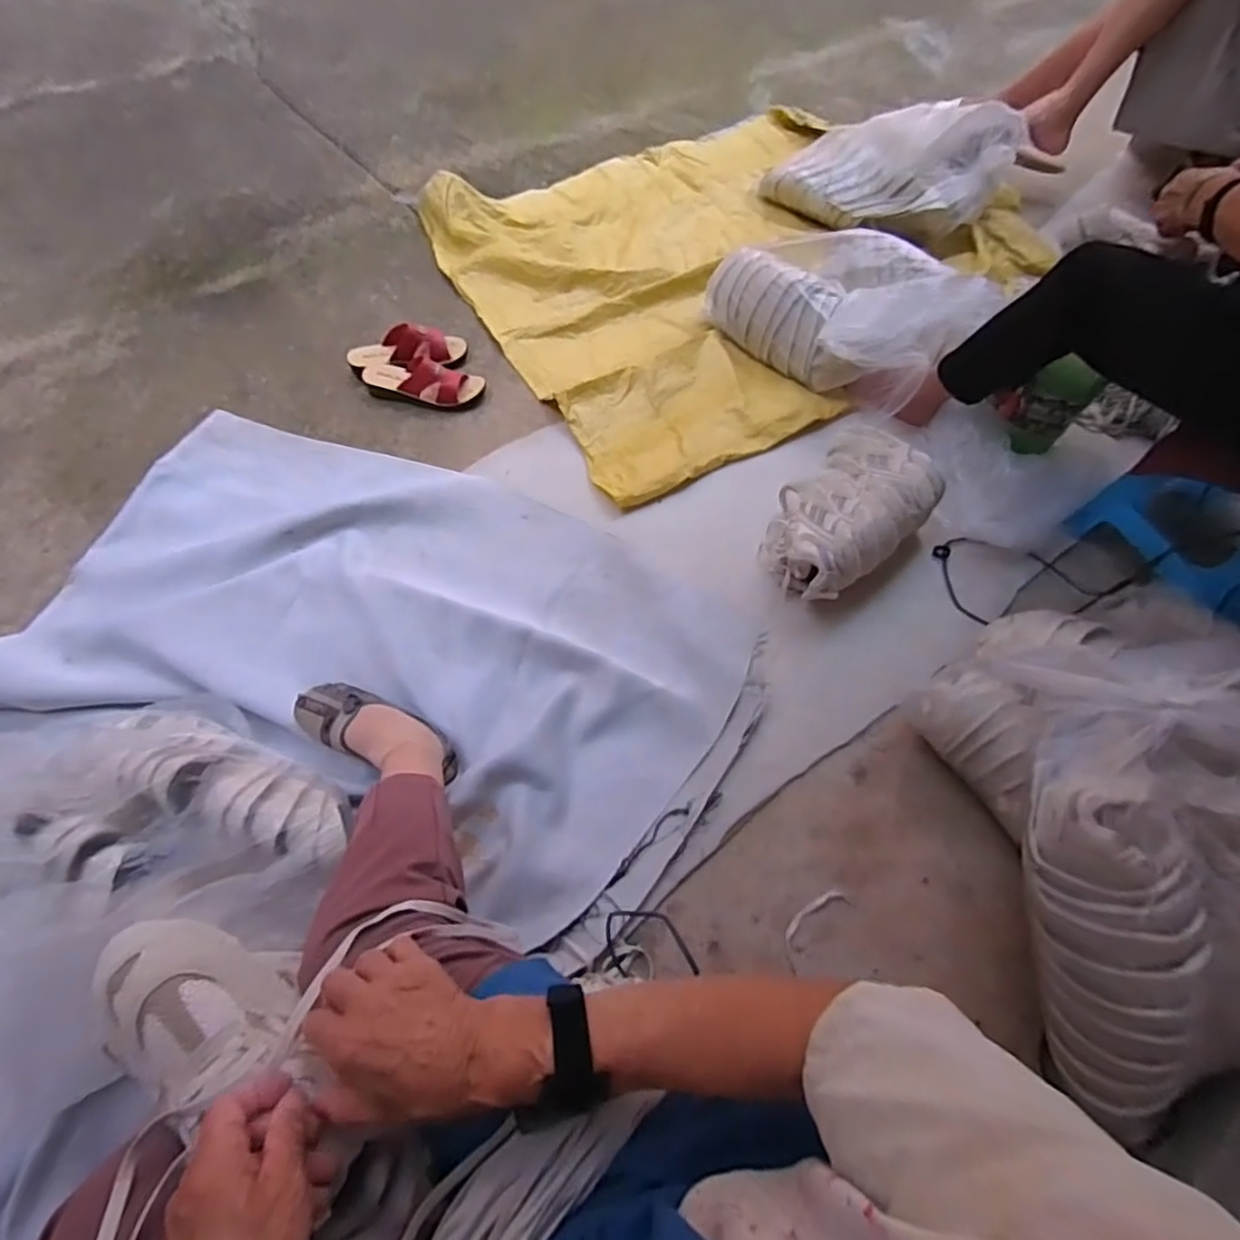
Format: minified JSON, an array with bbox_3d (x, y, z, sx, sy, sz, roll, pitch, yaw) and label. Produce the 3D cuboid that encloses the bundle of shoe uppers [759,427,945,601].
[{"bbox_3d":[0.381,-0.181,1.095,0.209,0.133,0.336,39,65,14],"label":"bundle of shoe uppers"}]

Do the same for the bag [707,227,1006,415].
[{"bbox_3d":[0.454,-0.647,1.317,0.507,0.208,0.338,39,66,14],"label":"bag"}]

